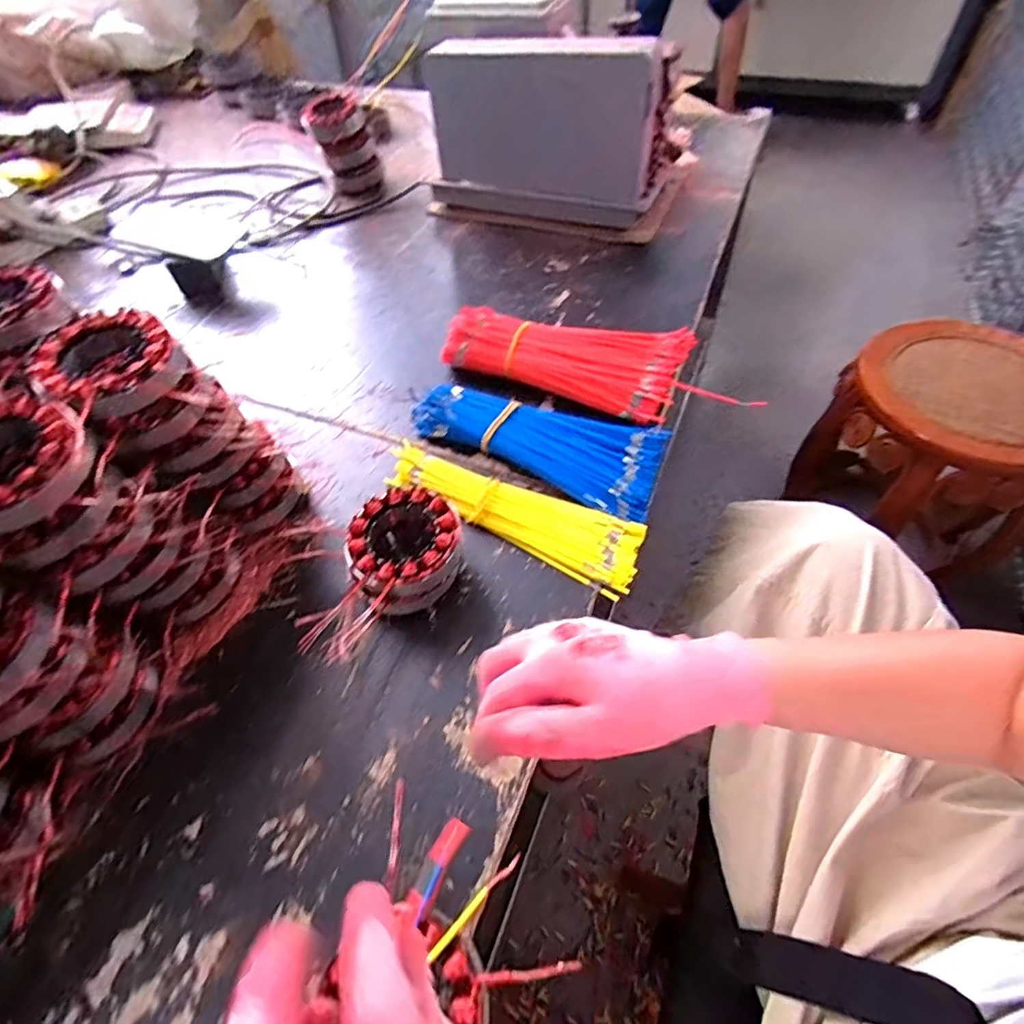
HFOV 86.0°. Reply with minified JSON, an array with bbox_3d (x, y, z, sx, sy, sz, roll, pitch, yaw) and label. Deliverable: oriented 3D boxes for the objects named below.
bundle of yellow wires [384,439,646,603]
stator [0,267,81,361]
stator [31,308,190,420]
[{"bbox_3d":[0.001,-0.003,0.500,0.242,0.031,0.067,26,60,21],"label":"bundle of yellow wires"},{"bbox_3d":[-0.388,-0.155,0.420,0.084,0.022,0.085,32,62,25],"label":"stator"},{"bbox_3d":[-0.269,-0.099,0.372,0.079,0.025,0.097,-38,60,-22],"label":"stator"}]

